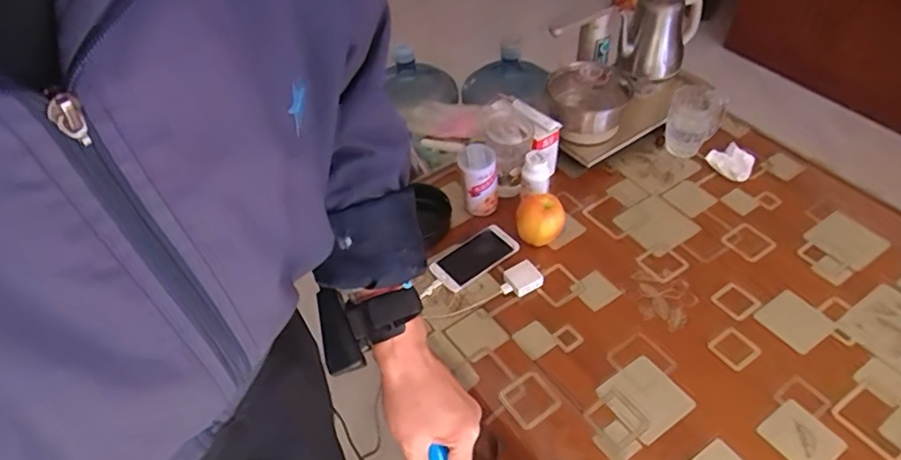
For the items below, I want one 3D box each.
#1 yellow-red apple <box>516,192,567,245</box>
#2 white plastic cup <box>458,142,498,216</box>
[{"bbox_3d":[0.151,-0.012,0.992,0.076,0.092,0.076,-1,47,6],"label":"yellow-red apple"},{"bbox_3d":[0.051,-0.078,1.028,0.062,0.138,0.069,-4,47,3],"label":"white plastic cup"}]

